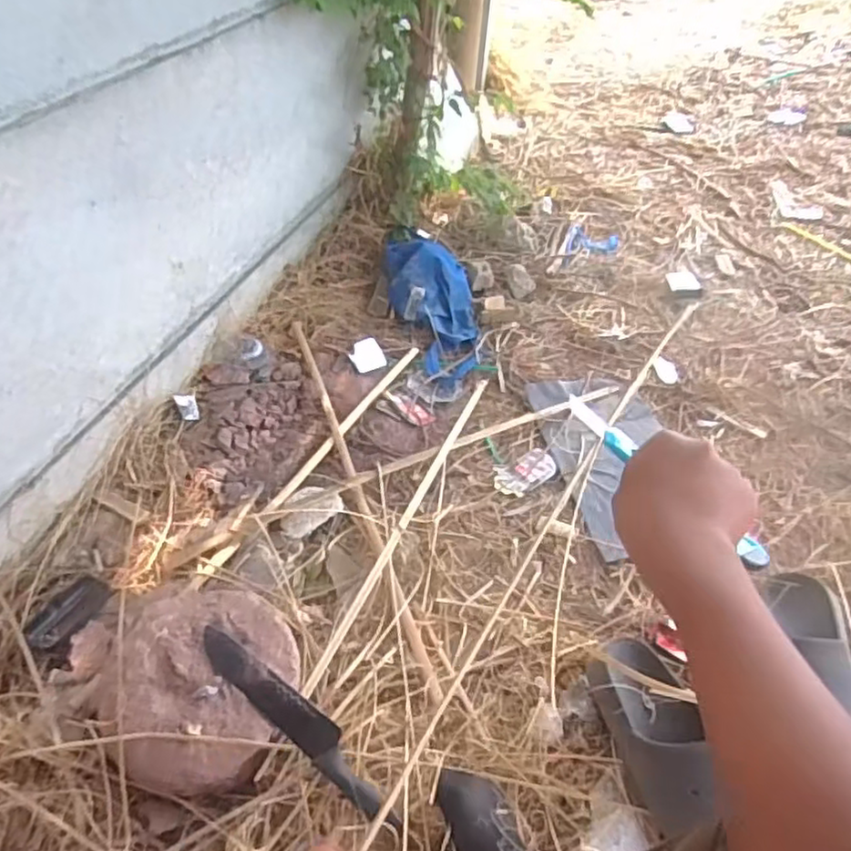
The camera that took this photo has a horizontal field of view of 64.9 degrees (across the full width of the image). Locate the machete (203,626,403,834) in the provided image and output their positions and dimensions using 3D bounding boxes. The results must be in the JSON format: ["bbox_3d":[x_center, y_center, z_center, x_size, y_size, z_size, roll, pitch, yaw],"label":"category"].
[{"bbox_3d":[-0.140,0.328,0.738,0.289,0.021,0.043,39,57,14],"label":"machete"}]

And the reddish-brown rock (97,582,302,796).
[{"bbox_3d":[-0.263,0.288,0.776,0.208,0.111,0.218,2,45,-2],"label":"reddish-brown rock"}]

